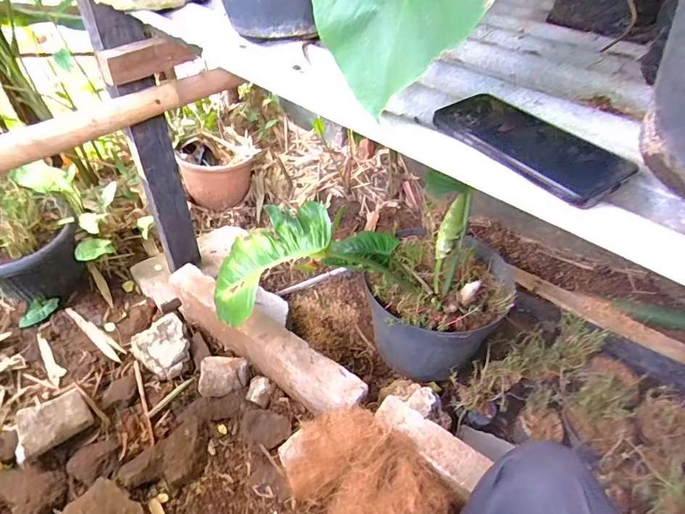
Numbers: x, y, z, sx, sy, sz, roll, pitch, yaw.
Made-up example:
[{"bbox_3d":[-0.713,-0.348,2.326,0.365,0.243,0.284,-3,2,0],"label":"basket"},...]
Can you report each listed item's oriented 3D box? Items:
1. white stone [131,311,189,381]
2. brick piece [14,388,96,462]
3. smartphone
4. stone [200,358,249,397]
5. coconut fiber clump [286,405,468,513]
[{"bbox_3d":[-0.460,0.231,1.066,0.130,0.055,0.169,-31,51,-31],"label":"white stone"},{"bbox_3d":[-0.633,0.368,0.898,0.144,0.070,0.081,-31,51,-31],"label":"brick piece"},{"bbox_3d":[0.170,-0.105,0.379,0.082,0.014,0.169,-26,53,-25],"label":"smartphone"},{"bbox_3d":[-0.290,0.288,1.006,0.113,0.050,0.081,1,42,-1],"label":"stone"},{"bbox_3d":[0.039,0.418,0.792,0.335,0.135,0.177,23,46,23],"label":"coconut fiber clump"}]

